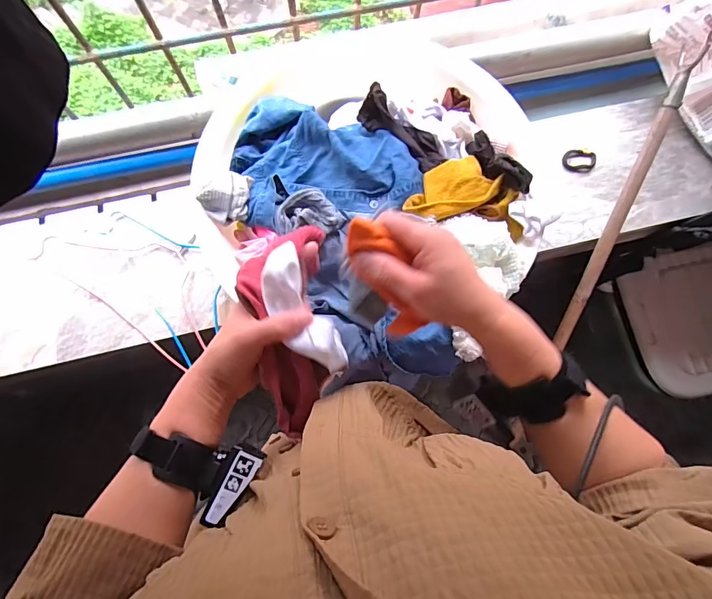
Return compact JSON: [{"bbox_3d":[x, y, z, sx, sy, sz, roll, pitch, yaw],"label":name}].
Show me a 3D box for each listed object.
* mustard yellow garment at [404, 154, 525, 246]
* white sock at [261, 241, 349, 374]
[{"bbox_3d":[0.146,-0.143,0.556,0.151,0.030,0.102,6,76,0],"label":"mustard yellow garment"},{"bbox_3d":[-0.047,0.012,0.369,0.046,0.041,0.116,-32,84,-9],"label":"white sock"}]

